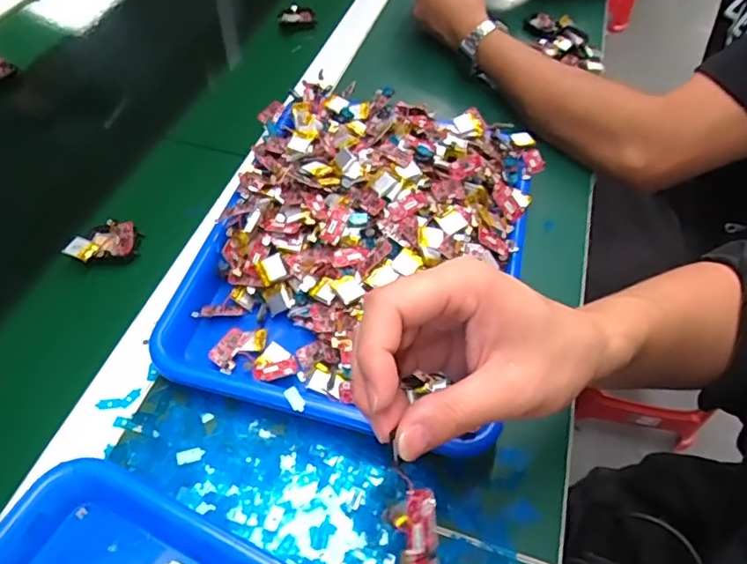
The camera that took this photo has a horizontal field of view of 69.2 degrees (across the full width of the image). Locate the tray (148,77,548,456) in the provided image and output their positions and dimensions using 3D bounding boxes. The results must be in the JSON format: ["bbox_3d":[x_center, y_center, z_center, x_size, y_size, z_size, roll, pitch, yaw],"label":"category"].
[{"bbox_3d":[-0.002,-0.046,0.452,0.248,0.073,0.335,14,54,6],"label":"tray"}]

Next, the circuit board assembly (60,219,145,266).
[{"bbox_3d":[-0.230,-0.034,0.462,0.057,0.014,0.037,-11,55,-12],"label":"circuit board assembly"}]

